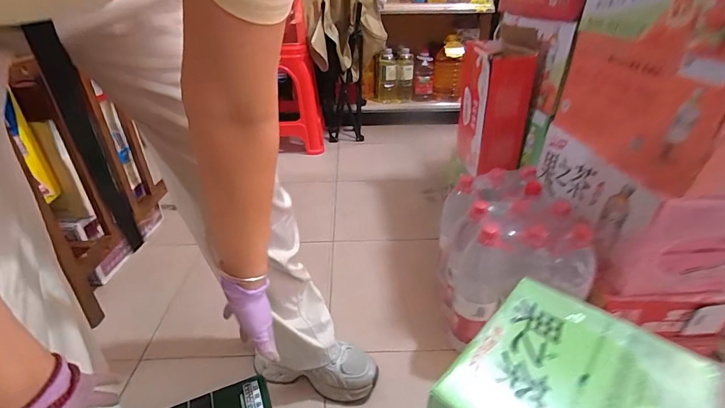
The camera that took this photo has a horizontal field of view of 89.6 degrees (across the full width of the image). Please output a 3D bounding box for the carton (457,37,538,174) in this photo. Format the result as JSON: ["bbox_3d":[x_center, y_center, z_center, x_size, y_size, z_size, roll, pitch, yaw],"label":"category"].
[{"bbox_3d":[0.395,-0.292,1.101,0.149,0.328,0.237,-1,31,0],"label":"carton"}]

